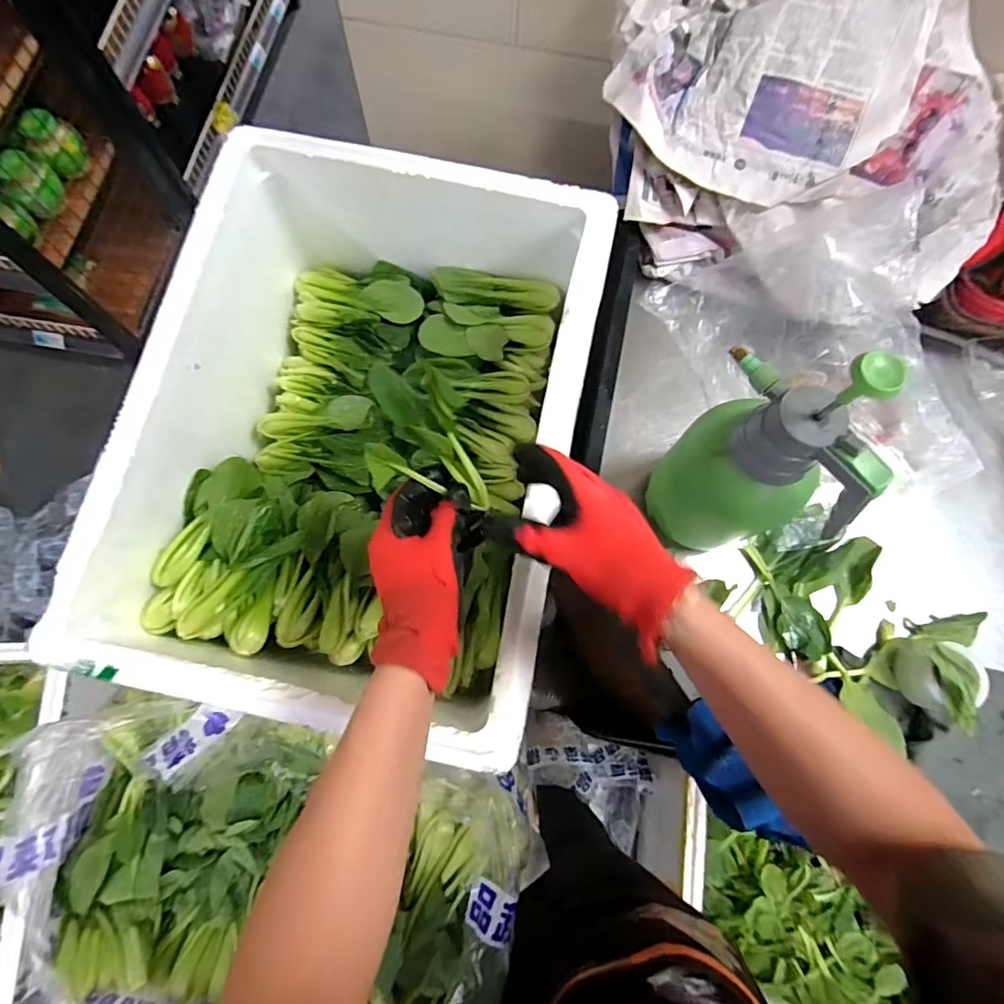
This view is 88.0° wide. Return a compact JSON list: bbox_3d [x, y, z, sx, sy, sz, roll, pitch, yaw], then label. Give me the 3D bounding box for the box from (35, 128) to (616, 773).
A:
[{"bbox_3d":[-0.146,-0.076,0.593,0.427,0.199,0.582,11,75,1],"label":"box"}]

